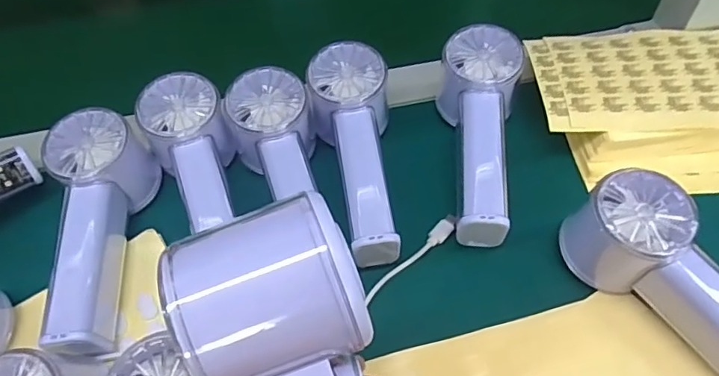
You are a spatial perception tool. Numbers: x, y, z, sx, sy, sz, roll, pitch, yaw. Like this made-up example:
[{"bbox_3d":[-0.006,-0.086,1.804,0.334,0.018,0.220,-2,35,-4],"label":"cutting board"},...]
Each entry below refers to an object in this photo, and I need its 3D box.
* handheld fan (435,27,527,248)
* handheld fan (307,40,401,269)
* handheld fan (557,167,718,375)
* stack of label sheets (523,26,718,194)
[{"bbox_3d":[0.077,-0.035,0.356,0.052,0.067,0.148,8,57,8],"label":"handheld fan"},{"bbox_3d":[-0.005,-0.022,0.353,0.054,0.066,0.145,-2,56,1],"label":"handheld fan"},{"bbox_3d":[0.177,0.063,0.281,0.051,0.061,0.148,-24,58,-13],"label":"handheld fan"},{"bbox_3d":[0.259,-0.068,0.387,0.253,0.039,0.138,-1,56,2],"label":"stack of label sheets"}]

